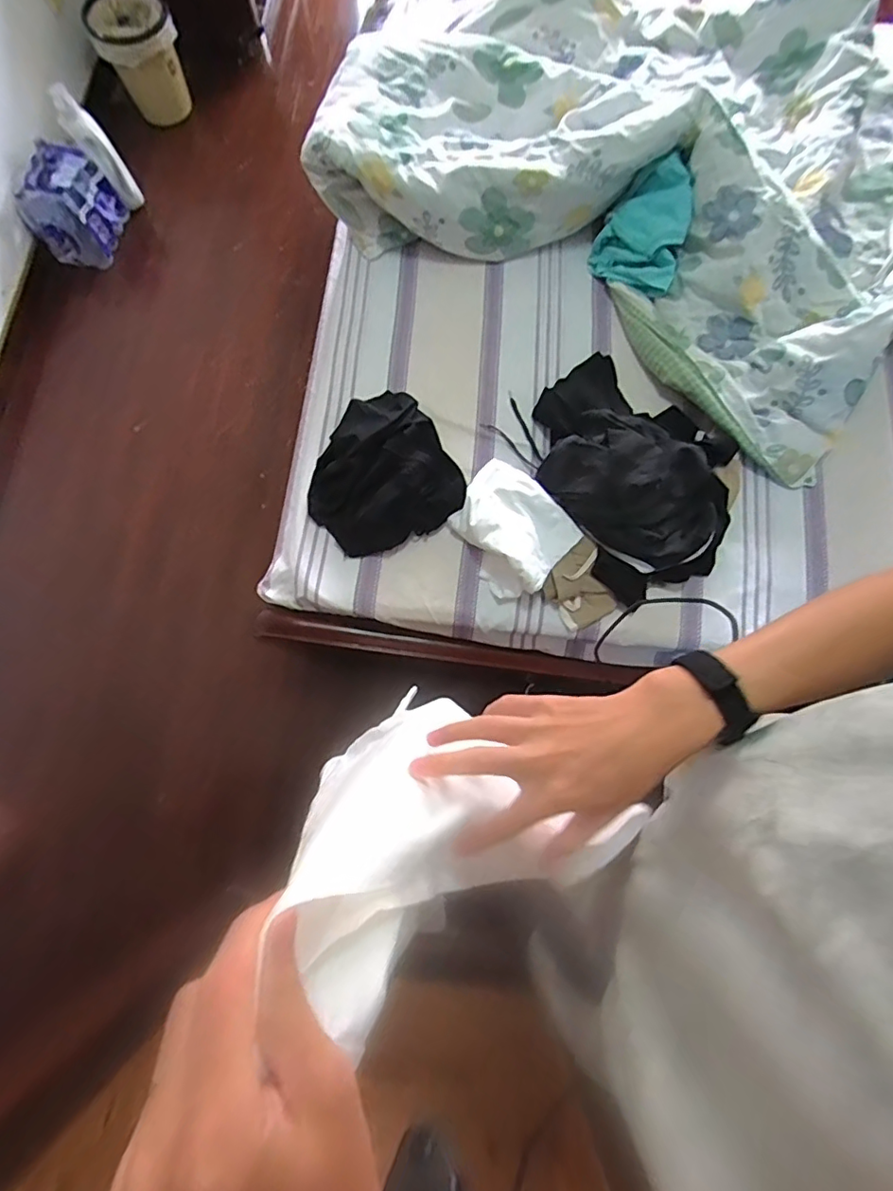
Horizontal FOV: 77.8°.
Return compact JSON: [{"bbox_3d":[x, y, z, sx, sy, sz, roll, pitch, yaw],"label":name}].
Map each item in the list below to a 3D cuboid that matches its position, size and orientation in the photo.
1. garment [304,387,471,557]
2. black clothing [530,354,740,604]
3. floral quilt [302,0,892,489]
[{"bbox_3d":[-0.141,-0.261,1.140,0.299,0.110,0.300,-20,78,-5],"label":"garment"},{"bbox_3d":[0.379,-0.272,1.111,0.395,0.138,0.491,-36,79,-8],"label":"black clothing"},{"bbox_3d":[0.504,-1.067,1.264,1.345,0.232,1.118,33,79,7],"label":"floral quilt"}]

